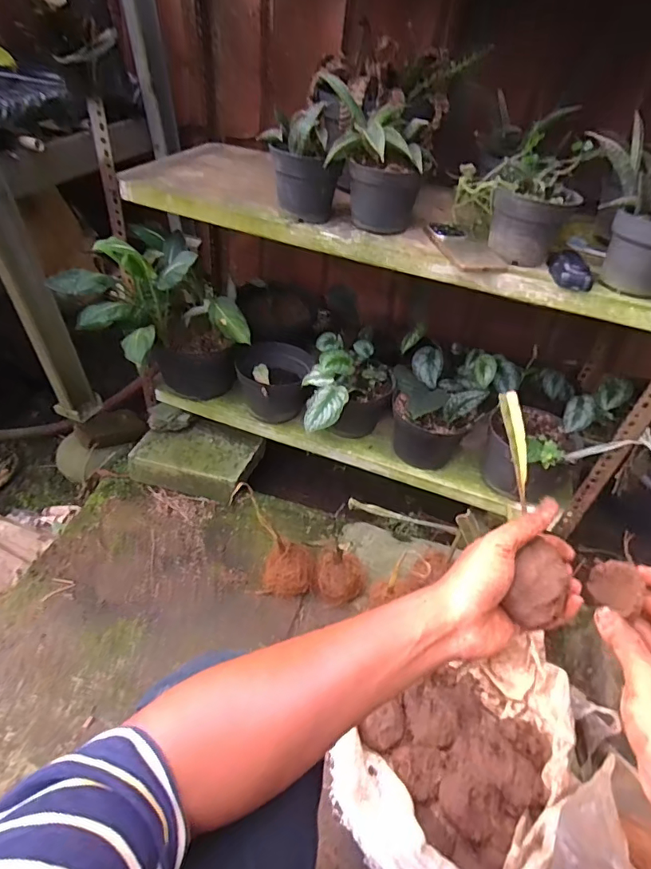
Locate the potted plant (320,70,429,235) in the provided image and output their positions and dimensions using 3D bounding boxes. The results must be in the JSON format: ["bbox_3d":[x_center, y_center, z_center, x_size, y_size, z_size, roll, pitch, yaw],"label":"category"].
[{"bbox_3d":[0.076,-0.405,0.730,0.157,0.172,0.163,3,42,-2],"label":"potted plant"}]

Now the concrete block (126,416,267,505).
[{"bbox_3d":[-0.301,0.055,1.148,0.283,0.087,0.195,14,45,9],"label":"concrete block"}]

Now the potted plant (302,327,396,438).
[{"bbox_3d":[0.047,-0.057,0.988,0.169,0.233,0.291,9,42,4],"label":"potted plant"}]

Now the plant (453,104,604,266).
[{"bbox_3d":[0.290,-0.360,0.729,0.173,0.137,0.150,16,43,13],"label":"plant"}]

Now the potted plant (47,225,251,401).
[{"bbox_3d":[-0.323,-0.209,0.974,0.307,0.364,0.233,-25,50,-28],"label":"potted plant"}]

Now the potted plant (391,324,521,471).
[{"bbox_3d":[0.248,-0.074,1.044,0.224,0.211,0.218,3,42,-2],"label":"potted plant"}]

